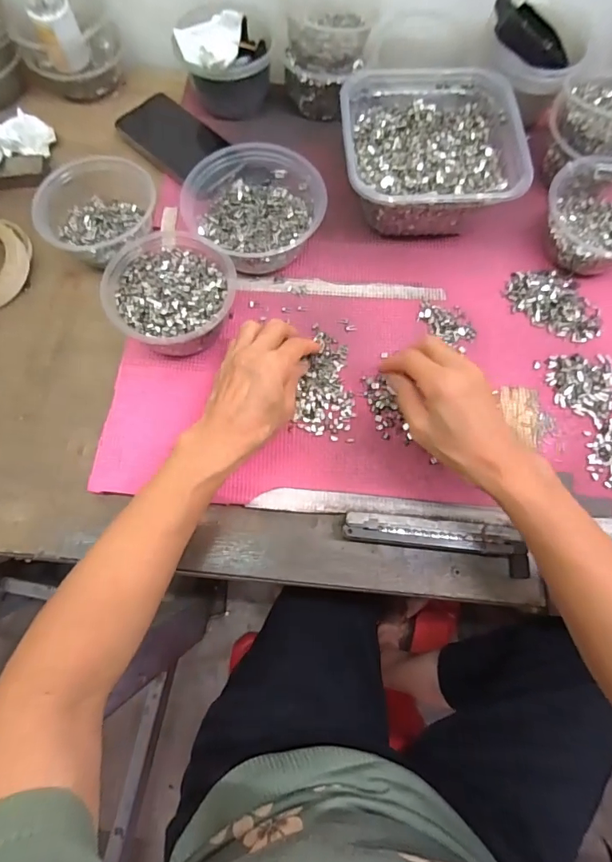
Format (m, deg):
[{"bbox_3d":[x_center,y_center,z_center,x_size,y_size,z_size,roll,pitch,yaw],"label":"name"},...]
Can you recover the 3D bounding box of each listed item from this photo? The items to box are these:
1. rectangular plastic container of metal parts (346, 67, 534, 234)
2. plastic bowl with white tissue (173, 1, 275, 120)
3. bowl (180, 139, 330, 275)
[{"bbox_3d":[0.123,-0.286,0.483,0.172,0.078,0.179,-3,70,-2],"label":"rectangular plastic container of metal parts"},{"bbox_3d":[-0.089,-0.424,0.513,0.100,0.092,0.109,0,70,-1],"label":"plastic bowl with white tissue"},{"bbox_3d":[-0.053,-0.232,0.469,0.142,0.063,0.162,5,70,0],"label":"bowl"}]

